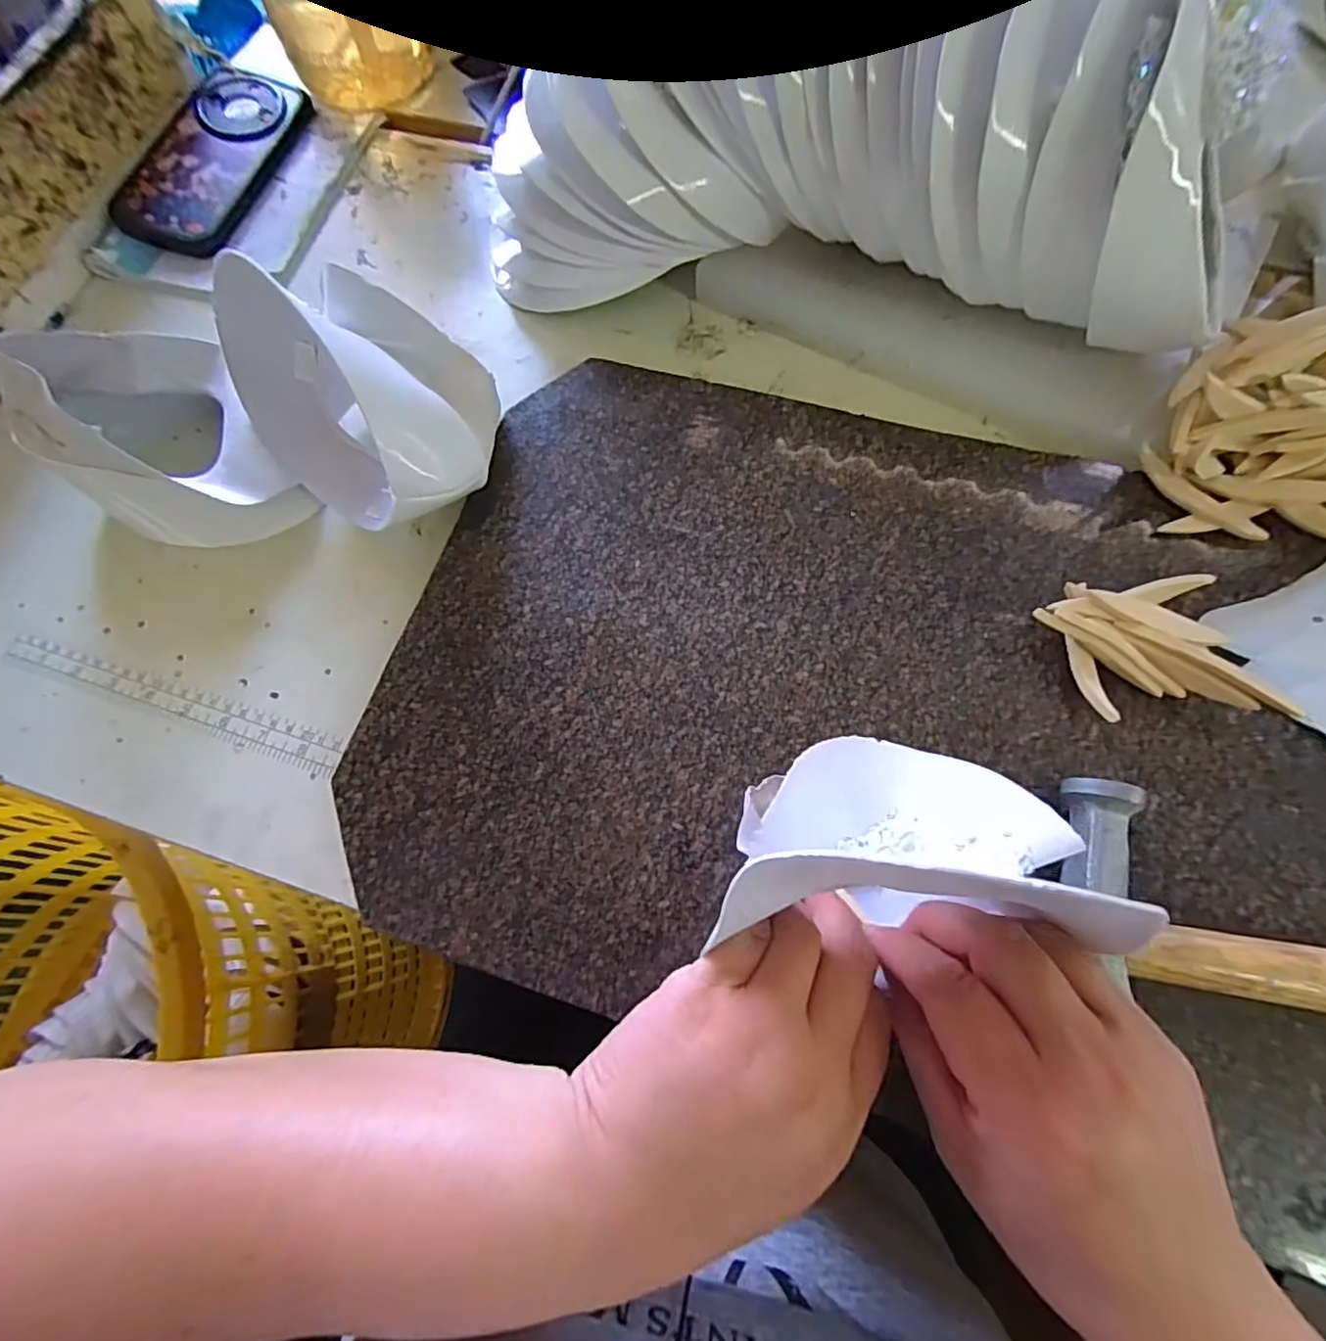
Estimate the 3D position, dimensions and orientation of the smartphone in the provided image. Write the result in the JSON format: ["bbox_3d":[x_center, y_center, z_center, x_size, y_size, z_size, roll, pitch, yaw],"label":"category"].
[{"bbox_3d":[-0.339,-0.385,0.448,0.091,0.019,0.171,14,73,7],"label":"smartphone"}]

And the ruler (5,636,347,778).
[{"bbox_3d":[-0.280,0.016,0.334,0.220,0.004,0.022,17,74,8],"label":"ruler"}]

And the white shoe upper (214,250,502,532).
[{"bbox_3d":[-0.167,-0.155,0.325,0.154,0.079,0.112,43,79,14],"label":"white shoe upper"}]

